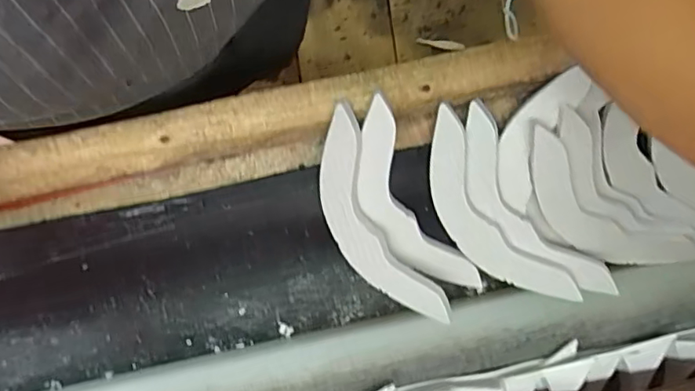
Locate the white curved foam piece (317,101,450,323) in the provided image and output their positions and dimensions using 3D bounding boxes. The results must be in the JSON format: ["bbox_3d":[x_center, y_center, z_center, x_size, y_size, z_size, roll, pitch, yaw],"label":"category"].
[{"bbox_3d":[0.016,0.023,0.458,0.052,0.037,0.187,-29,101,-11],"label":"white curved foam piece"}]

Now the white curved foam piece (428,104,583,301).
[{"bbox_3d":[0.114,0.018,0.474,0.062,0.010,0.186,-33,96,24],"label":"white curved foam piece"}]

